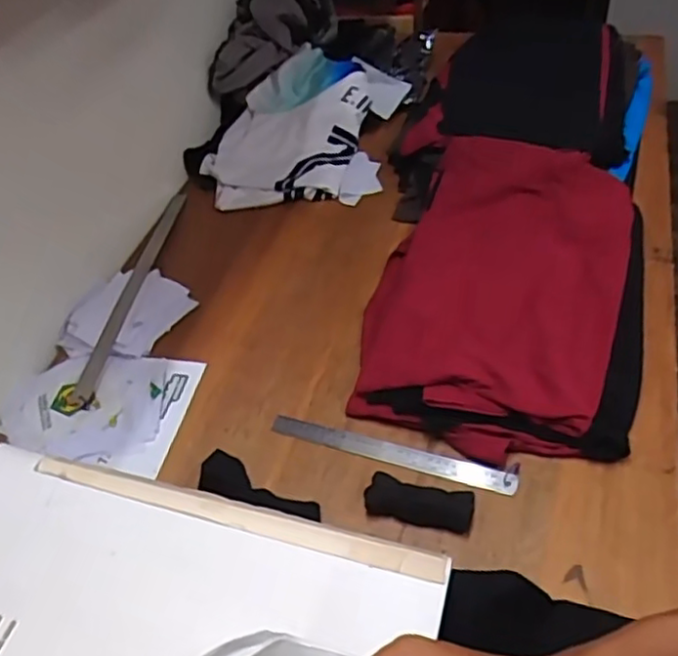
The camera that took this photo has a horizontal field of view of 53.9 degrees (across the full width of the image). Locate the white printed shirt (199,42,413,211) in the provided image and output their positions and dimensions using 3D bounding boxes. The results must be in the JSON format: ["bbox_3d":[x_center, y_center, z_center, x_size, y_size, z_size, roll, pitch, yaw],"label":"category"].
[{"bbox_3d":[-0.072,-0.401,1.286,0.345,0.124,0.370,5,49,11],"label":"white printed shirt"}]

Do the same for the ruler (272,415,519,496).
[{"bbox_3d":[0.064,0.159,0.854,0.320,0.004,0.031,12,56,18],"label":"ruler"}]

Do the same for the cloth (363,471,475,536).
[{"bbox_3d":[0.095,0.207,0.792,0.125,0.022,0.046,8,50,14],"label":"cloth"}]

